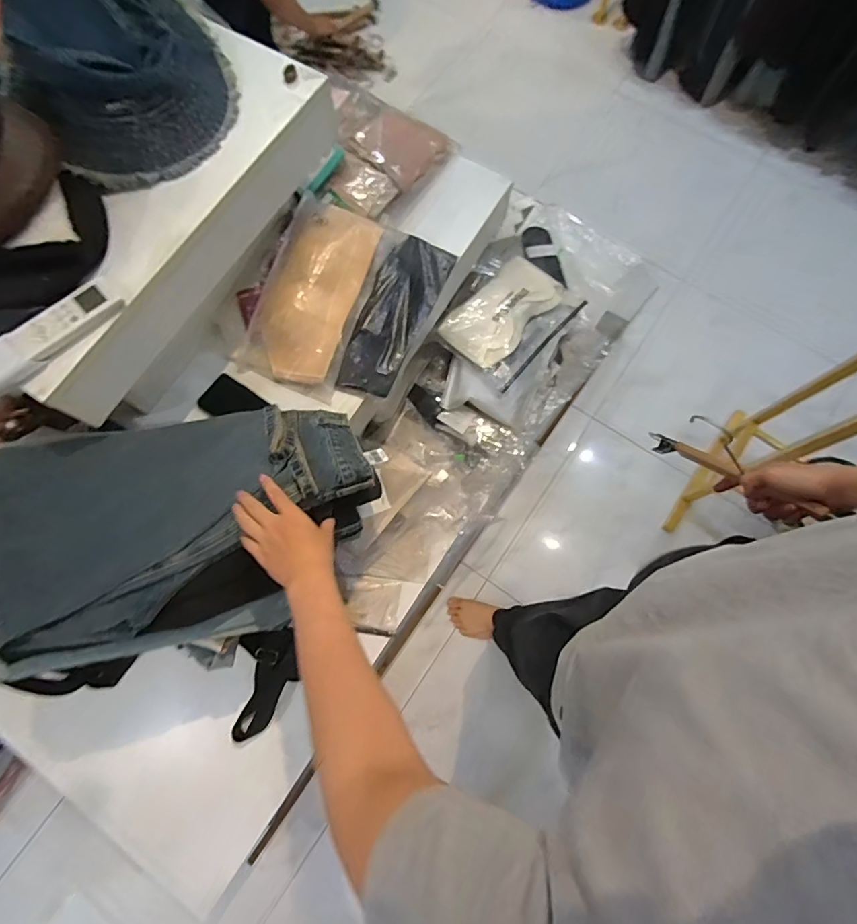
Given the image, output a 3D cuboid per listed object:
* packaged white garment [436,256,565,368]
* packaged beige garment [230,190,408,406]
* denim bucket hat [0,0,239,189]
[{"bbox_3d":[0.173,-0.346,1.111,0.155,0.057,0.303,40,79,11],"label":"packaged white garment"},{"bbox_3d":[-0.208,-0.312,0.912,0.202,0.089,0.348,22,76,7],"label":"packaged beige garment"},{"bbox_3d":[-0.393,-0.510,0.629,0.256,0.136,0.216,-32,77,-8],"label":"denim bucket hat"}]

